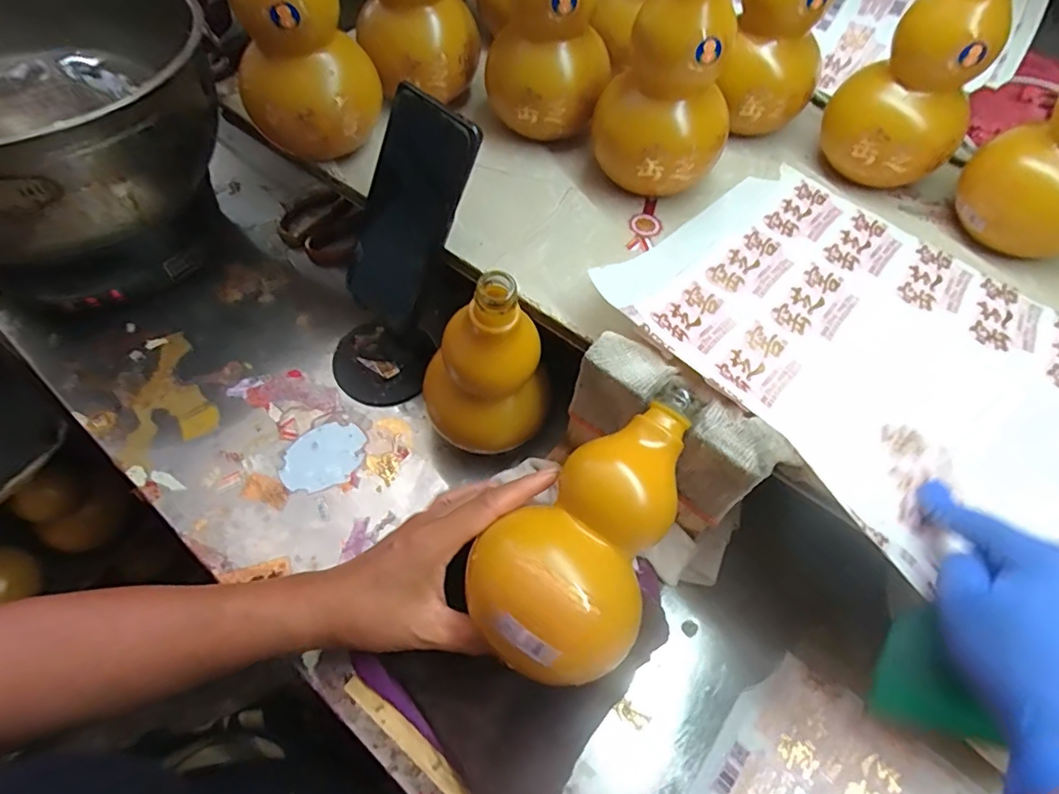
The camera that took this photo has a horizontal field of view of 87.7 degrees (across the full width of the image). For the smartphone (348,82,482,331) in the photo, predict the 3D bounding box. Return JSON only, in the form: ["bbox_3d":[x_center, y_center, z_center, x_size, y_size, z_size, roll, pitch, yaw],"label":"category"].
[{"bbox_3d":[-0.094,-0.131,0.411,0.071,0.174,0.015,36,34,9],"label":"smartphone"}]

